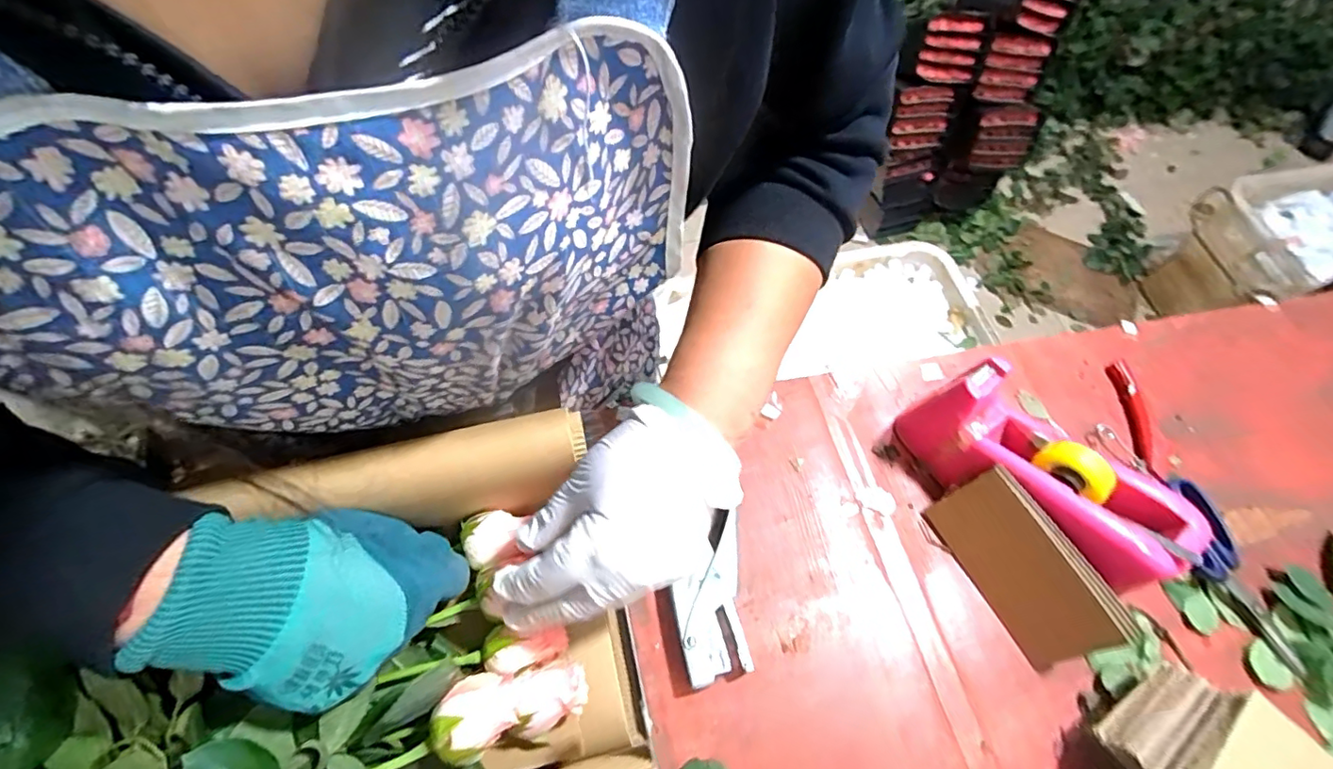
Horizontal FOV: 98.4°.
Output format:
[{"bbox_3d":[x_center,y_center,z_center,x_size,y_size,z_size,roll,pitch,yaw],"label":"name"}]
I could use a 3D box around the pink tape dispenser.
[{"bbox_3d":[0.291,0.073,0.461,0.078,0.101,0.198,-35,67,-20],"label":"pink tape dispenser"}]

